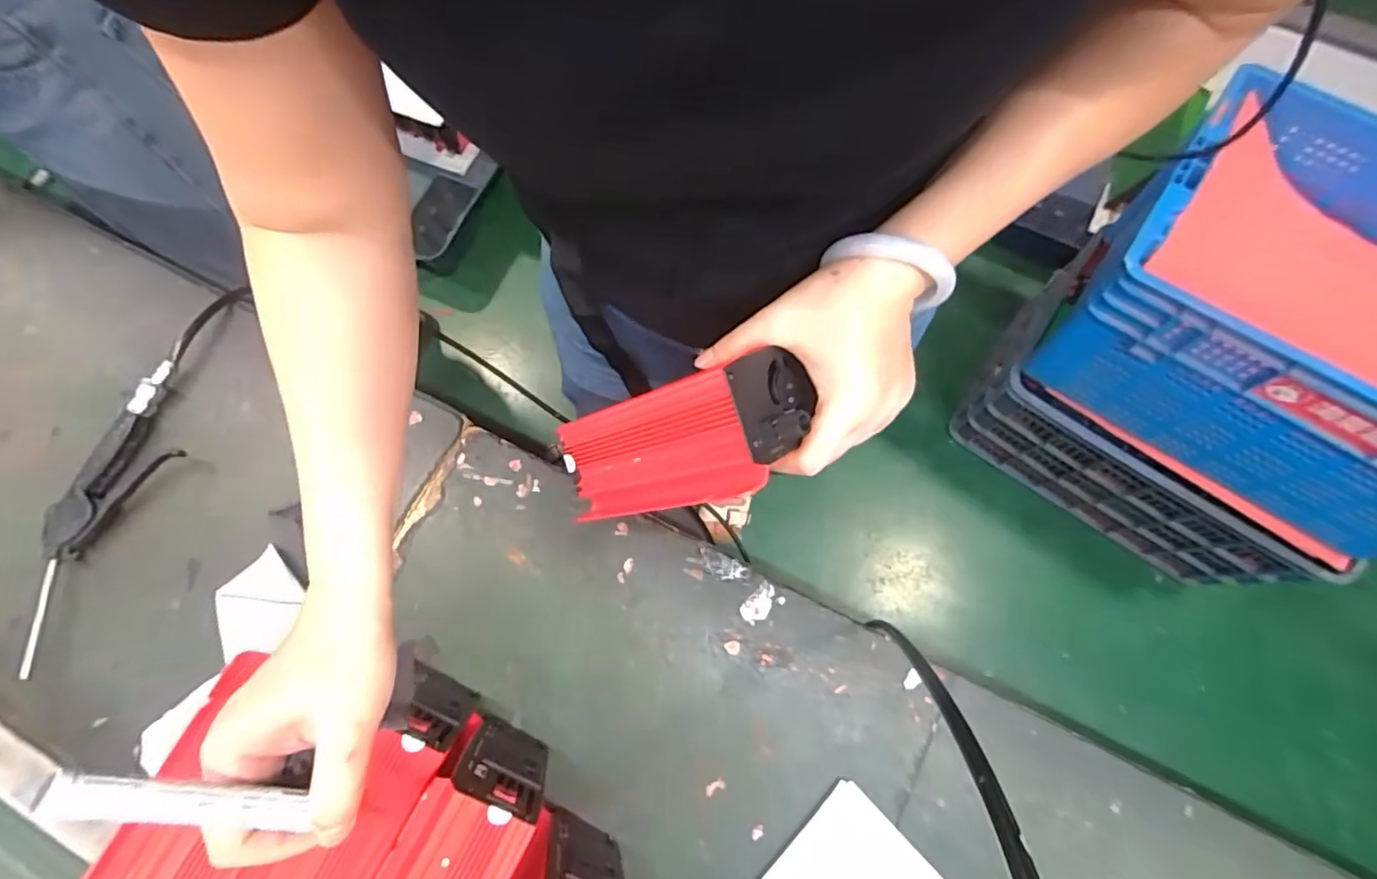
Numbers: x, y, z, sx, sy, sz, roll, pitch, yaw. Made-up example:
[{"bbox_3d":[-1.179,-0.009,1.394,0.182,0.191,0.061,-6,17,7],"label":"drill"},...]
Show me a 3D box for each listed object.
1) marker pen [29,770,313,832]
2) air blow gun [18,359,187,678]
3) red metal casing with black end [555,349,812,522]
[{"bbox_3d":[-0.193,0.141,0.234,0.007,0.089,0.015,8,67,43],"label":"marker pen"},{"bbox_3d":[-0.521,0.058,0.535,0.077,0.025,0.269,12,72,4],"label":"air blow gun"},{"bbox_3d":[-0.014,0.005,0.376,0.184,0.047,0.079,-16,67,38],"label":"red metal casing with black end"}]

